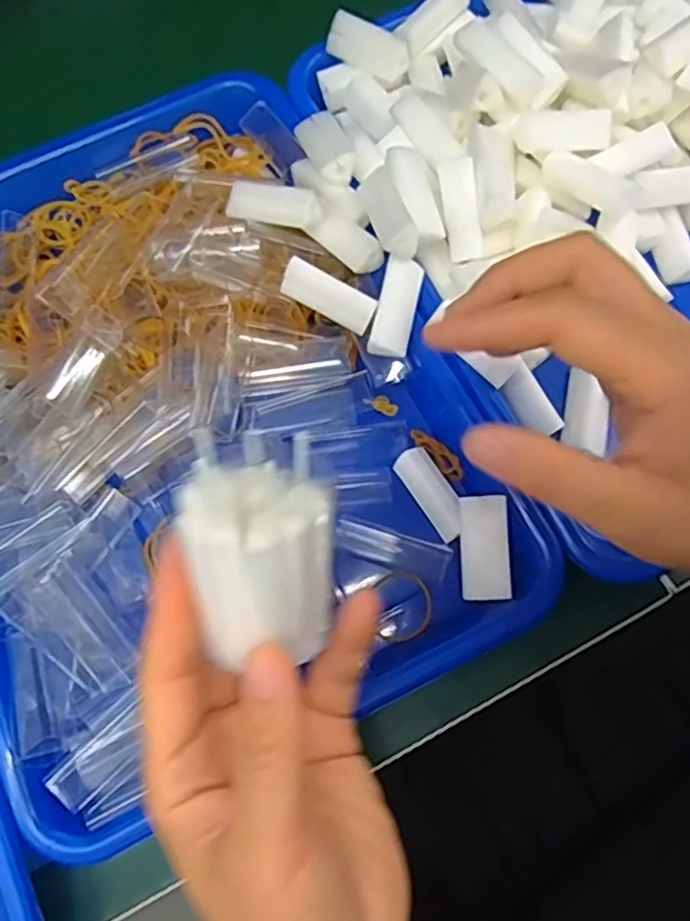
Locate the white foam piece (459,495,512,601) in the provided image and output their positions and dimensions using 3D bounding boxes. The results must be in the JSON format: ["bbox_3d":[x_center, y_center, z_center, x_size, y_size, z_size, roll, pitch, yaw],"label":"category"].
[{"bbox_3d":[0.061,0.038,0.292,0.020,0.005,0.045,-3,90,1],"label":"white foam piece"}]

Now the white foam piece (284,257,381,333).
[{"bbox_3d":[-0.007,-0.077,0.312,0.045,0.016,0.013,29,75,-6],"label":"white foam piece"}]

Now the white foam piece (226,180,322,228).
[{"bbox_3d":[-0.035,-0.121,0.316,0.045,0.015,0.018,18,74,22],"label":"white foam piece"}]

